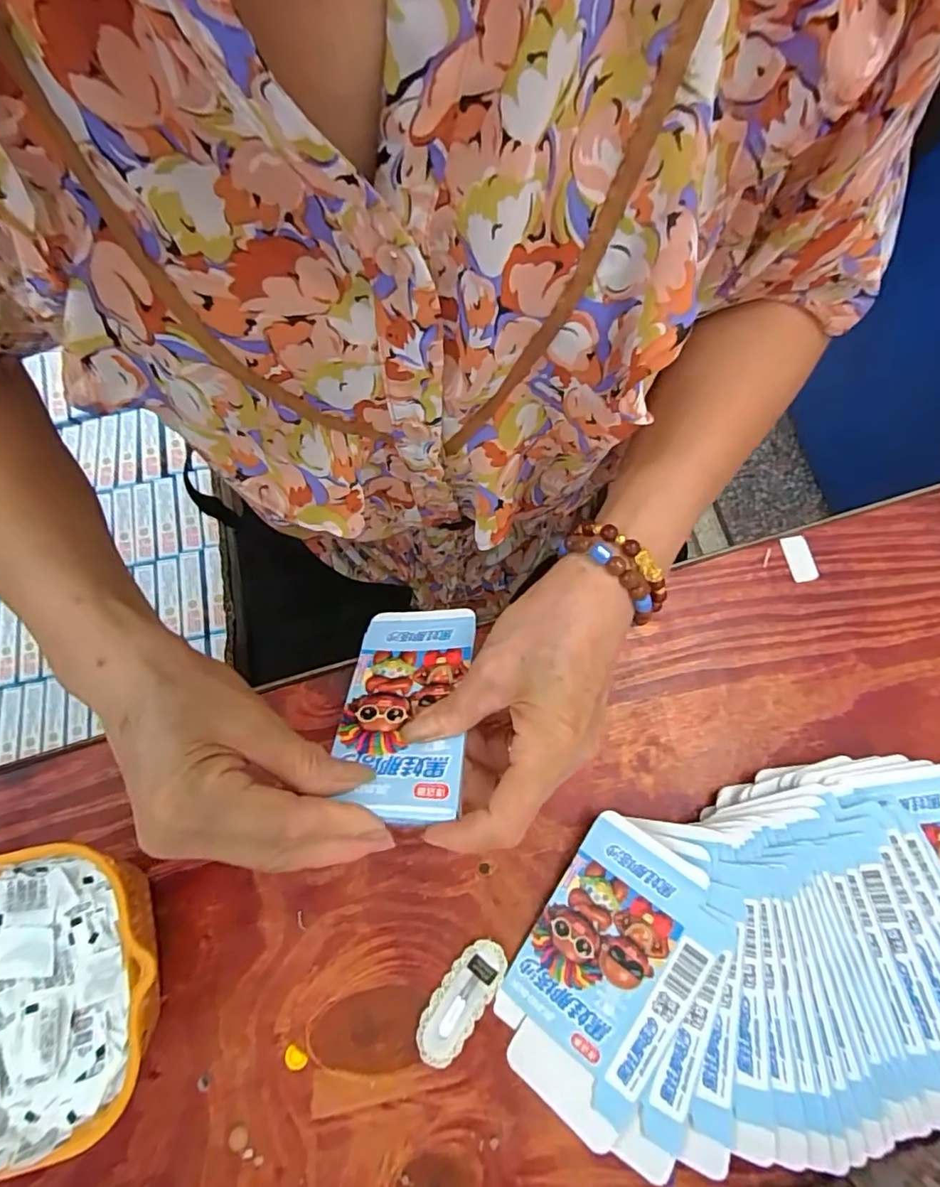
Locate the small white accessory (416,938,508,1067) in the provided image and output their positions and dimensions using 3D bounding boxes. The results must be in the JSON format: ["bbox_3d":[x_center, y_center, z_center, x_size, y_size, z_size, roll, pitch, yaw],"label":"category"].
[{"bbox_3d":[-0.004,0.229,0.310,0.028,0.012,0.064,34,79,9],"label":"small white accessory"}]

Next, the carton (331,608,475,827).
[{"bbox_3d":[-0.033,0.056,0.288,0.067,0.009,0.124,-2,46,1],"label":"carton"}]

